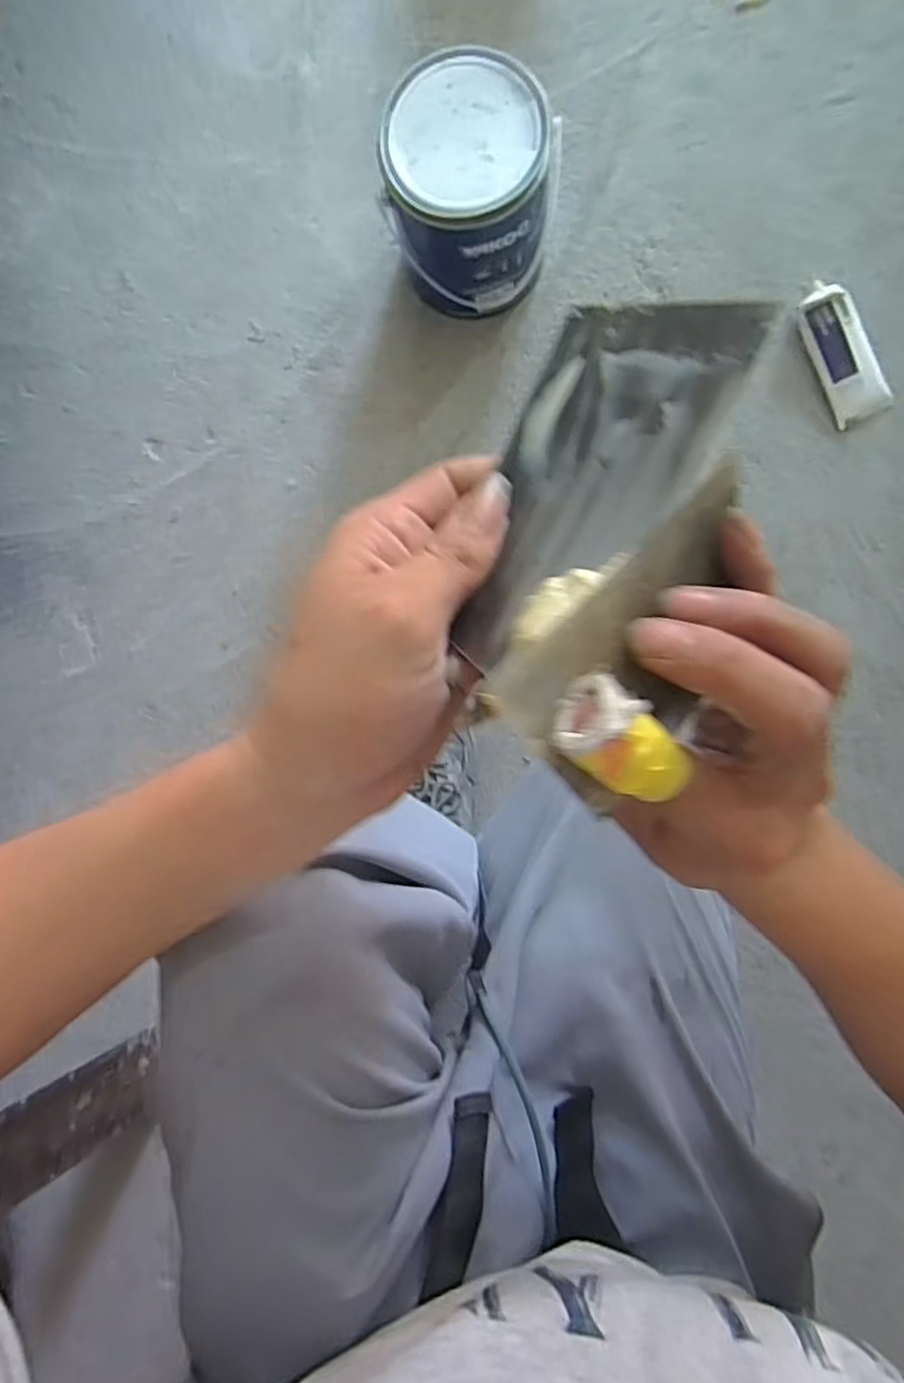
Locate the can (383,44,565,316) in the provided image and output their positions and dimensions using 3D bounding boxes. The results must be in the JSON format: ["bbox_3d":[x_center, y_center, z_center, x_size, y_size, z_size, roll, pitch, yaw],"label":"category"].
[{"bbox_3d":[0.024,-0.472,0.667,0.143,0.162,0.141,0,92,2],"label":"can"}]

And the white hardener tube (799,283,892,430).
[{"bbox_3d":[0.391,-0.338,0.690,0.057,0.022,0.131,-23,89,7],"label":"white hardener tube"}]

